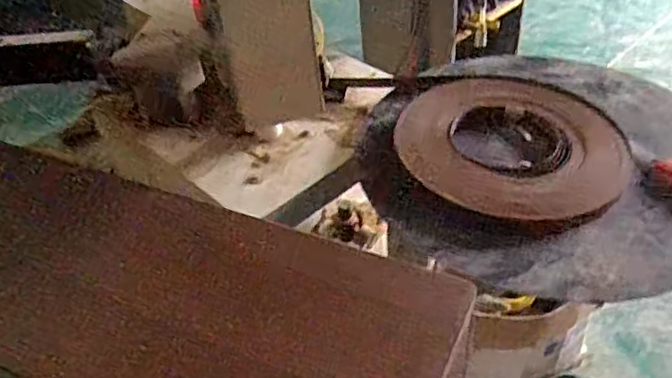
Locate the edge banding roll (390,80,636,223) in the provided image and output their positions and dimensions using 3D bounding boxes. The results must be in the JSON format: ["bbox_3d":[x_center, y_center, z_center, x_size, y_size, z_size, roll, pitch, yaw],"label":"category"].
[{"bbox_3d":[0.268,-0.076,0.942,0.350,0.019,0.330,-3,42,3],"label":"edge banding roll"}]

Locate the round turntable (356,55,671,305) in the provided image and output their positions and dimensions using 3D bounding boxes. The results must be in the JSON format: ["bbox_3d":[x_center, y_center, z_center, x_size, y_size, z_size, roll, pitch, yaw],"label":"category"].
[{"bbox_3d":[0.324,-0.064,0.943,0.543,0.047,0.543,-3,42,3],"label":"round turntable"}]

